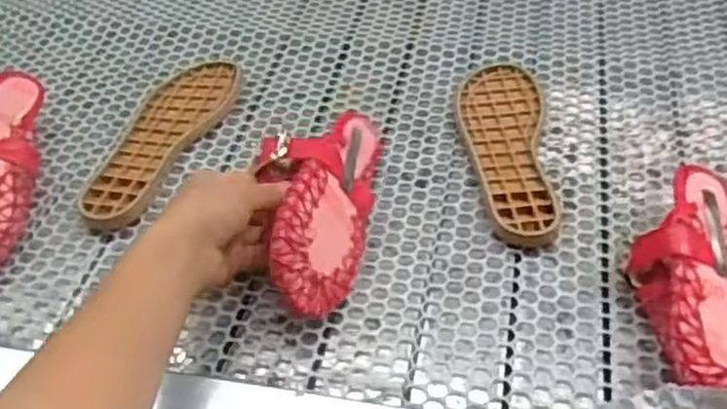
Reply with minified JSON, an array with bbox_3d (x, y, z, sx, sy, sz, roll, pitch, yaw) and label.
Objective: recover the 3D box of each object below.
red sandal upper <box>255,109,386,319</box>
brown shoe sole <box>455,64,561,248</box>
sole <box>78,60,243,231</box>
[{"bbox_3d":[-0.033,-0.011,0.589,0.040,0.096,0.223,-26,32,34],"label":"red sandal upper"},{"bbox_3d":[0.127,-0.053,0.664,0.075,0.014,0.221,-2,46,1],"label":"brown shoe sole"},{"bbox_3d":[-0.188,-0.064,0.690,0.083,0.018,0.222,11,48,13],"label":"sole"}]

